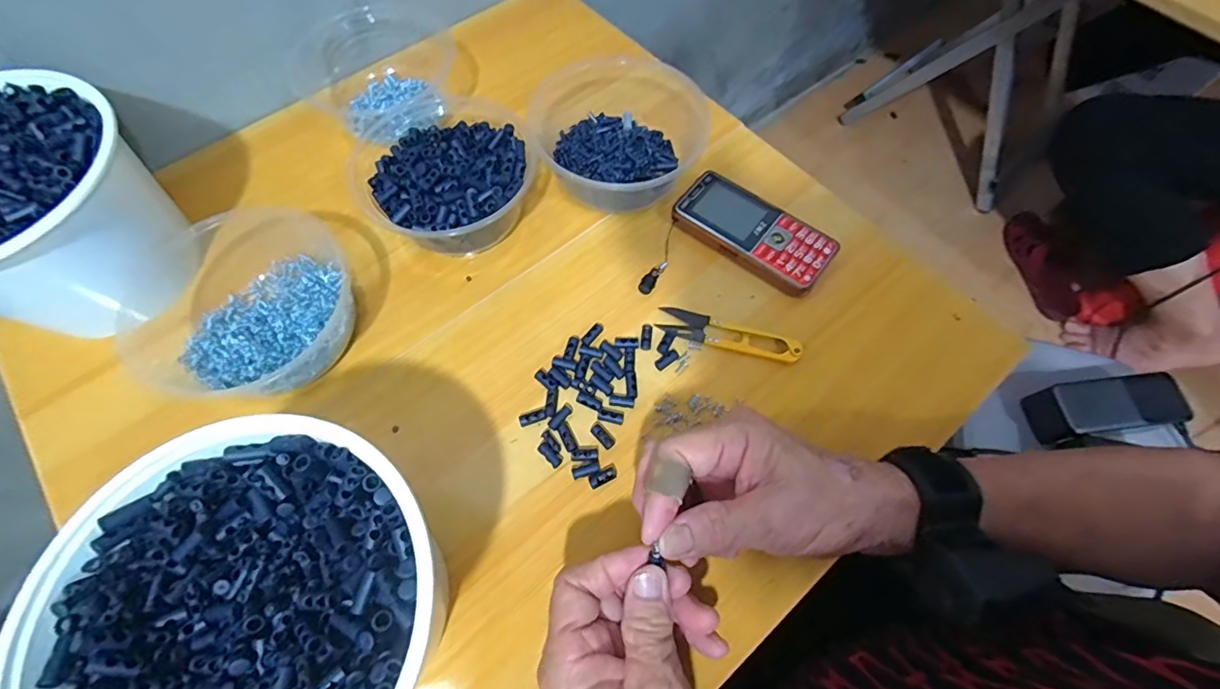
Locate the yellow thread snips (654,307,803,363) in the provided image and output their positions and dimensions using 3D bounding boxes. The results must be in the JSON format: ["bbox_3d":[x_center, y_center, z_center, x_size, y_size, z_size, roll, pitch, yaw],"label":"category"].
[{"bbox_3d":[0.089,-0.008,0.384,0.105,0.007,0.024,15,66,6],"label":"yellow thread snips"}]

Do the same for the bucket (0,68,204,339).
[{"bbox_3d":[-0.394,-0.086,0.356,0.166,0.100,0.164,0,65,-1],"label":"bucket"}]

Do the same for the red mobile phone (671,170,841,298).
[{"bbox_3d":[0.115,-0.091,0.417,0.124,0.018,0.059,35,70,14],"label":"red mobile phone"}]

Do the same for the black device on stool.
[{"bbox_3d":[0.529,0.071,0.550,0.142,0.050,0.061,-7,66,-4],"label":"black device on stool"}]

